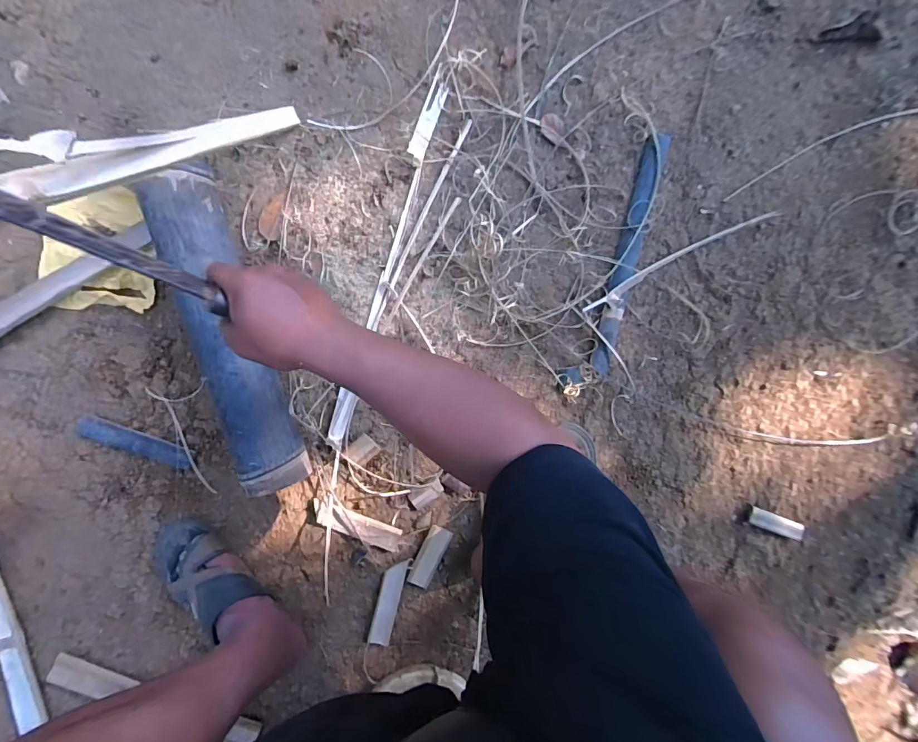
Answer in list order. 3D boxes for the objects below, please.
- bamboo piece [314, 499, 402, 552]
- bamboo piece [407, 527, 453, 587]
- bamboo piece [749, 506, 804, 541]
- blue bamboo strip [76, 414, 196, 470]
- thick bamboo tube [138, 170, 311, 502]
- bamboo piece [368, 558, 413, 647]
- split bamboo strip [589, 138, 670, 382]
[{"bbox_3d":[-0.161,0.243,0.667,0.144,0.020,0.037,24,91,-5],"label":"bamboo piece"},{"bbox_3d":[-0.047,0.301,0.684,0.034,0.004,0.101,26,91,-5],"label":"bamboo piece"},{"bbox_3d":[0.549,0.265,0.727,0.107,0.018,0.032,21,91,-5],"label":"bamboo piece"},{"bbox_3d":[-0.482,0.108,0.634,0.165,0.012,0.037,22,91,-5],"label":"blue bamboo strip"},{"bbox_3d":[-0.318,-0.054,0.585,0.098,0.084,0.455,-18,98,-2],"label":"thick bamboo tube"},{"bbox_3d":[-0.112,0.371,0.681,0.036,0.006,0.140,16,92,-5],"label":"bamboo piece"},{"bbox_3d":[0.266,-0.180,0.664,0.040,0.020,0.375,14,92,-5],"label":"split bamboo strip"}]

